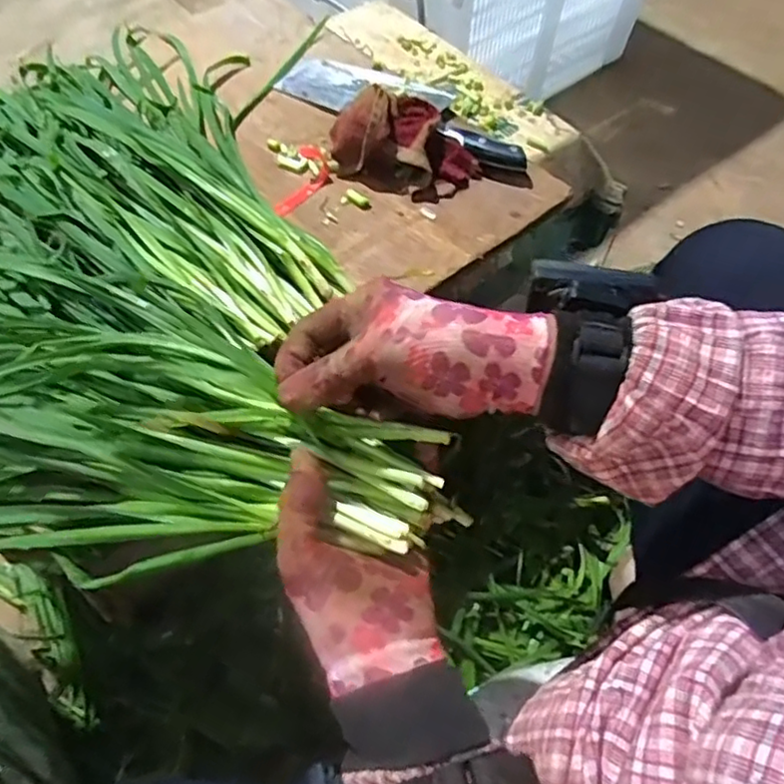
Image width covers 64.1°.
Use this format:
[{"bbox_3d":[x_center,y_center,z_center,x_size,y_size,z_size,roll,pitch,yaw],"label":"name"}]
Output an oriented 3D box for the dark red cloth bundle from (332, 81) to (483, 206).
[{"bbox_3d":[0.009,-0.221,0.552,0.124,0.056,0.079,32,63,19],"label":"dark red cloth bundle"}]

